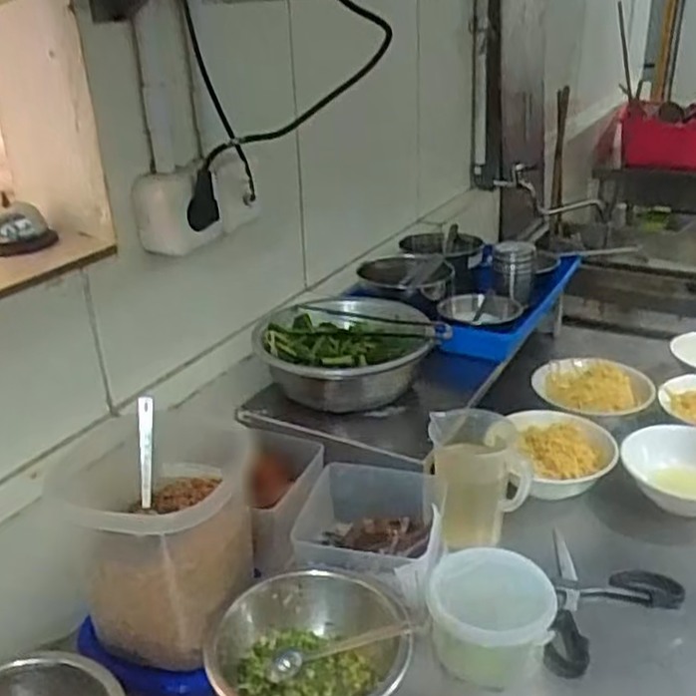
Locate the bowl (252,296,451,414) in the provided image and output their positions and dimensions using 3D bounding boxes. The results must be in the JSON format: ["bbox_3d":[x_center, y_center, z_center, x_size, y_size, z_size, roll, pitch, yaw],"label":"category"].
[{"bbox_3d":[-0.006,0.005,0.941,0.202,0.085,0.235,-10,27,-16],"label":"bowl"}]

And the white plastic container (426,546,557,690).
[{"bbox_3d":[0.132,0.247,0.688,0.111,0.072,0.107,0,26,6],"label":"white plastic container"}]

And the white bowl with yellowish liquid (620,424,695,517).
[{"bbox_3d":[0.412,0.144,0.892,0.145,0.051,0.151,-2,25,1],"label":"white bowl with yellowish liquid"}]

